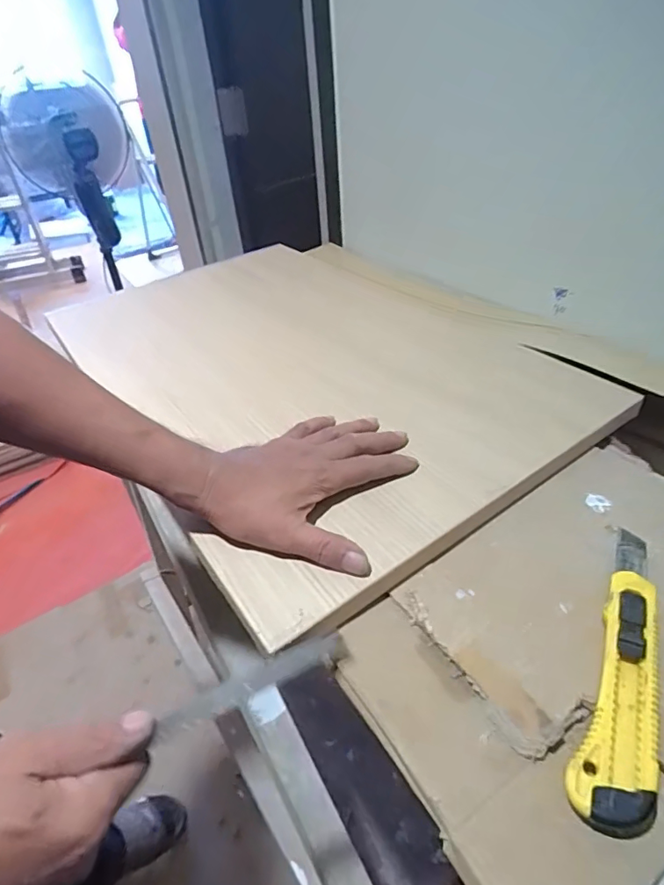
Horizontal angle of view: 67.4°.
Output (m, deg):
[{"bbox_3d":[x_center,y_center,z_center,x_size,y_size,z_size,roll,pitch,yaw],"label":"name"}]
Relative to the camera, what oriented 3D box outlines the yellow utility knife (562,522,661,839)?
[{"bbox_3d":[0.167,0.119,0.278,0.035,0.016,0.177,19,44,27],"label":"yellow utility knife"}]

